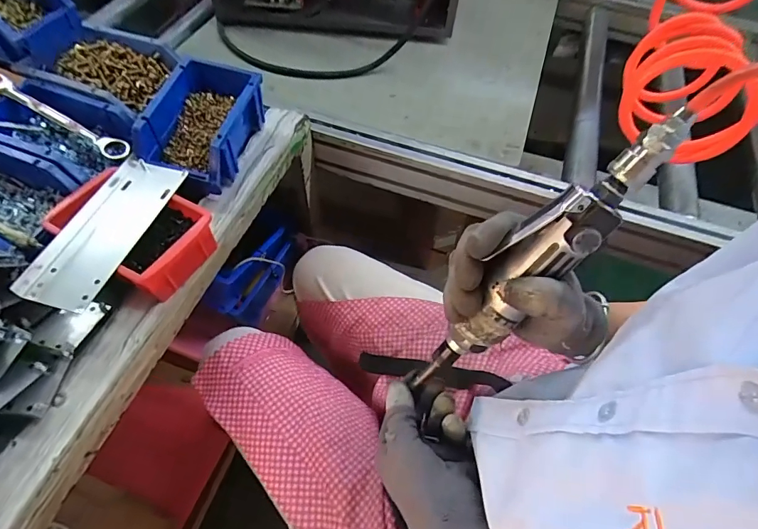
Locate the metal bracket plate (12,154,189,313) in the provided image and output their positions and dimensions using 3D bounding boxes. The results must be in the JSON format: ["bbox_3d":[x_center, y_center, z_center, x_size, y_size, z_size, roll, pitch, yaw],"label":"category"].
[{"bbox_3d":[-0.270,-0.037,0.425,0.075,0.011,0.179,15,57,5],"label":"metal bracket plate"}]

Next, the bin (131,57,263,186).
[{"bbox_3d":[-0.219,-0.173,0.531,0.110,0.071,0.154,11,57,3],"label":"bin"}]

